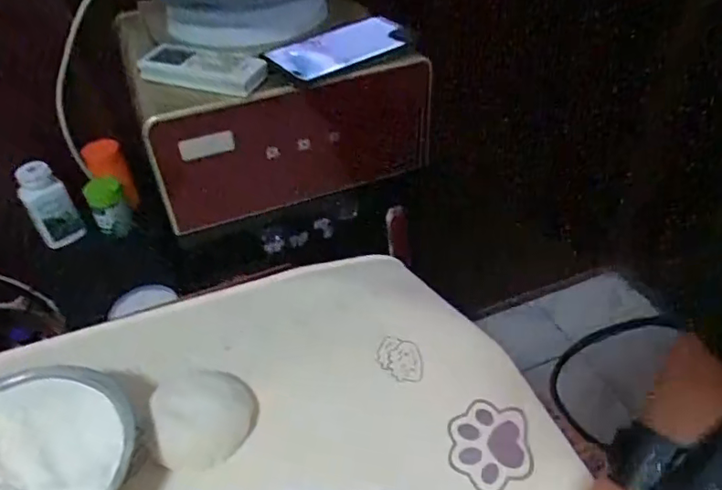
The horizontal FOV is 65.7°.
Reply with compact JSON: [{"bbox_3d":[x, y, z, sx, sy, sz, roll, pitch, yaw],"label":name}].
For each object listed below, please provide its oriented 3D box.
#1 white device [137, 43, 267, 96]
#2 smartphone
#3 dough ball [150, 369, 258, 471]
[{"bbox_3d":[-0.148,-0.166,0.523,0.119,0.020,0.051,13,45,18],"label":"white device"},{"bbox_3d":[-0.020,-0.198,0.553,0.145,0.013,0.063,-28,66,-23],"label":"smartphone"},{"bbox_3d":[-0.129,0.138,0.464,0.079,0.033,0.073,-2,42,2],"label":"dough ball"}]

